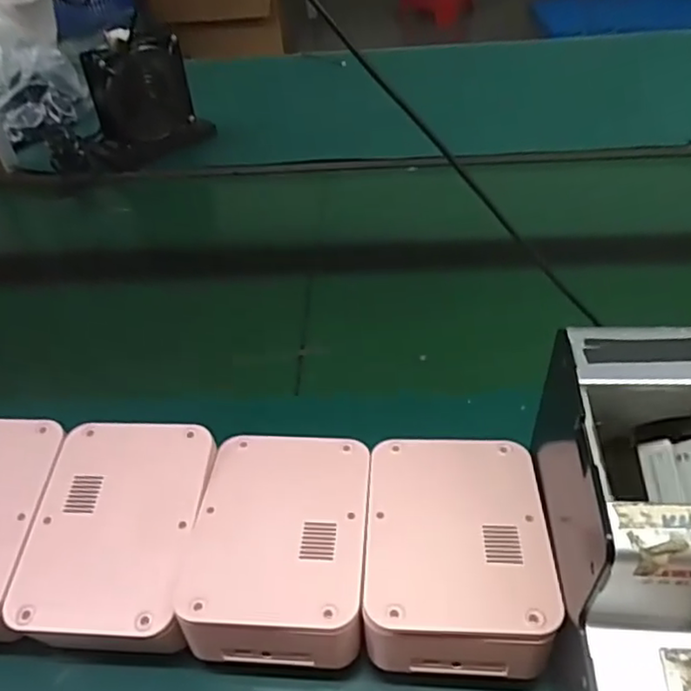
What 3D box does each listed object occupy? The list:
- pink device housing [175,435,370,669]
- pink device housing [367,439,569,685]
[{"bbox_3d":[-0.036,0.118,0.379,0.096,0.057,0.131,0,43,6],"label":"pink device housing"},{"bbox_3d":[0.063,0.118,0.368,0.096,0.064,0.130,-1,42,6],"label":"pink device housing"}]

